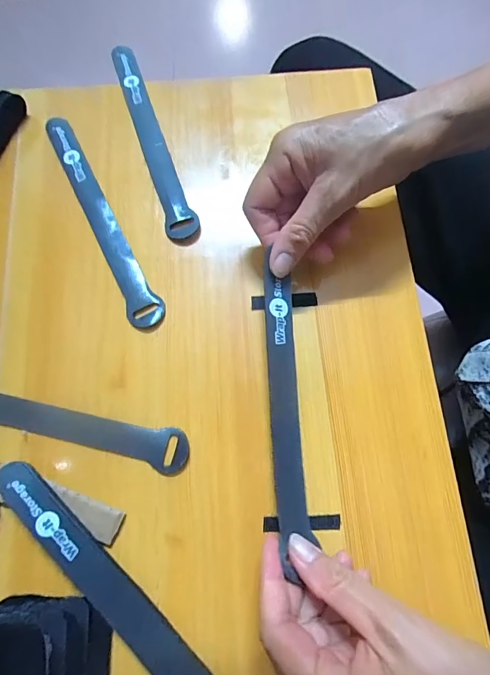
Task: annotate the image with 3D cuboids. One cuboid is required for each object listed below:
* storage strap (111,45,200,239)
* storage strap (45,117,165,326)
[{"bbox_3d":[-0.076,-0.165,0.311,0.024,0.007,0.196,-17,74,-6],"label":"storage strap"},{"bbox_3d":[-0.111,-0.094,0.290,0.024,0.004,0.193,-25,75,-8],"label":"storage strap"}]

